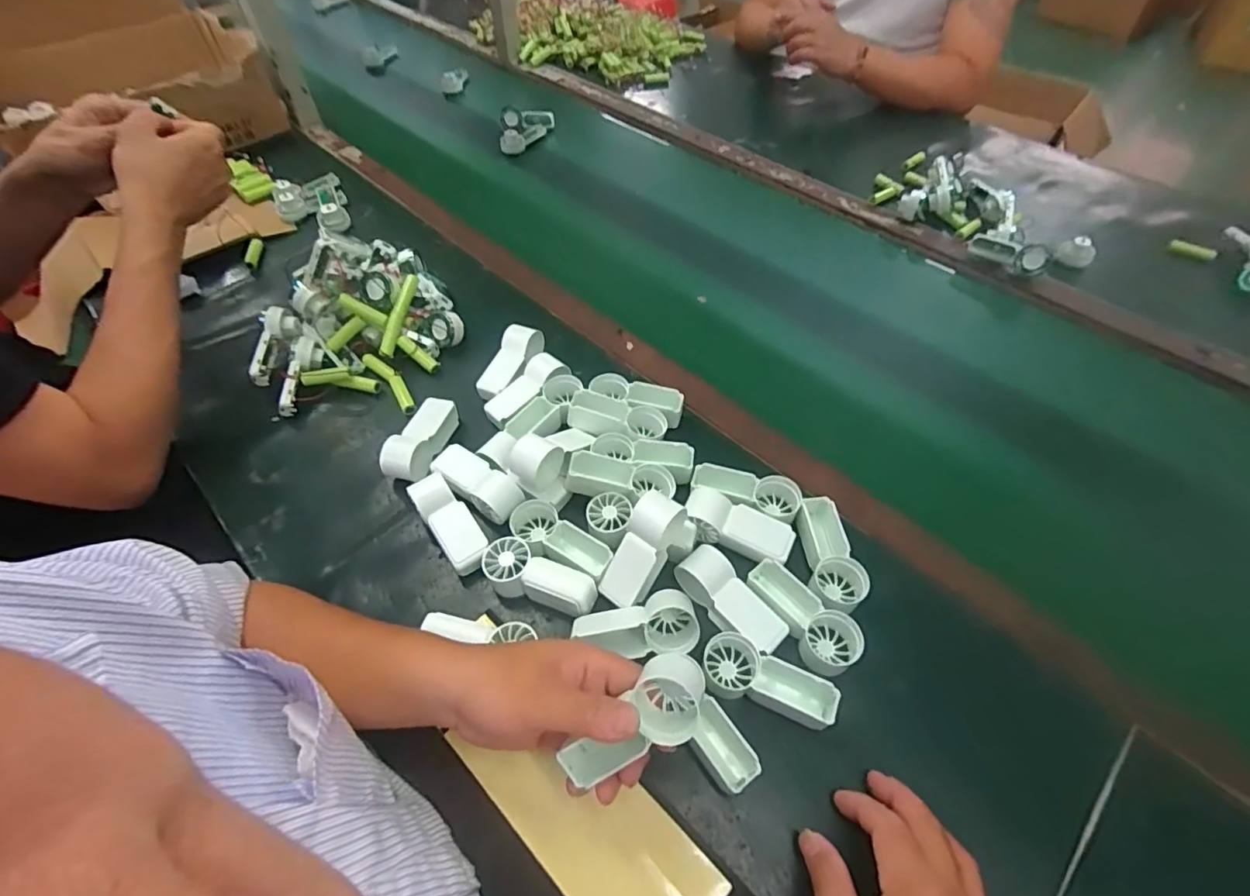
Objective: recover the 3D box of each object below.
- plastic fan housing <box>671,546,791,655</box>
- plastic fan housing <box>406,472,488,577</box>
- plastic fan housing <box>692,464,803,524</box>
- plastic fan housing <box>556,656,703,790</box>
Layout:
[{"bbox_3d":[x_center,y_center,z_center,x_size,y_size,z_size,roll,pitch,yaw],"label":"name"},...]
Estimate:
[{"bbox_3d":[0.081,0.119,0.429,0.038,0.029,0.090,-32,59,-22],"label":"plastic fan housing"},{"bbox_3d":[-0.149,0.068,0.478,0.033,0.037,0.094,-33,59,-22],"label":"plastic fan housing"},{"bbox_3d":[0.105,0.043,0.493,0.091,0.037,0.040,14,54,11],"label":"plastic fan housing"},{"bbox_3d":[0.008,0.166,0.333,0.098,0.032,0.045,-41,59,6],"label":"plastic fan housing"}]

